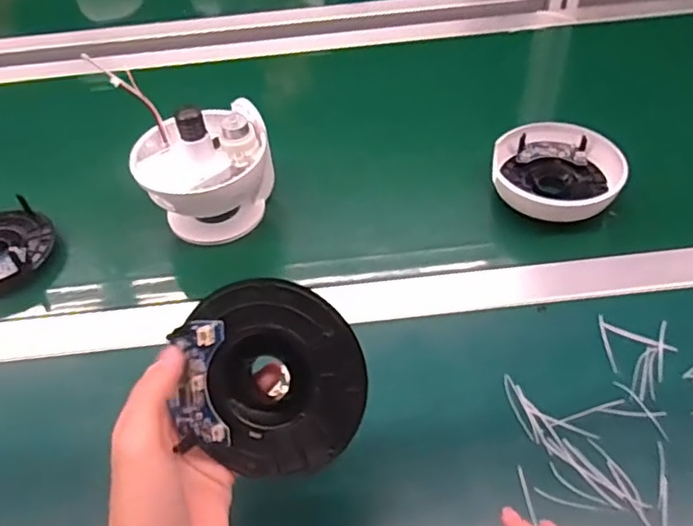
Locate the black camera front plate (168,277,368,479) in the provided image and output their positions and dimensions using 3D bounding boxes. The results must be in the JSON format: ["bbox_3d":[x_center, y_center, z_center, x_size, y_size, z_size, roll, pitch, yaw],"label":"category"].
[{"bbox_3d":[-0.039,0.059,0.307,0.094,0.016,0.097,0,92,5],"label":"black camera front plate"}]

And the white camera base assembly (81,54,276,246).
[{"bbox_3d":[-0.135,-0.095,0.557,0.121,0.117,0.137,-25,53,-18],"label":"white camera base assembly"}]

